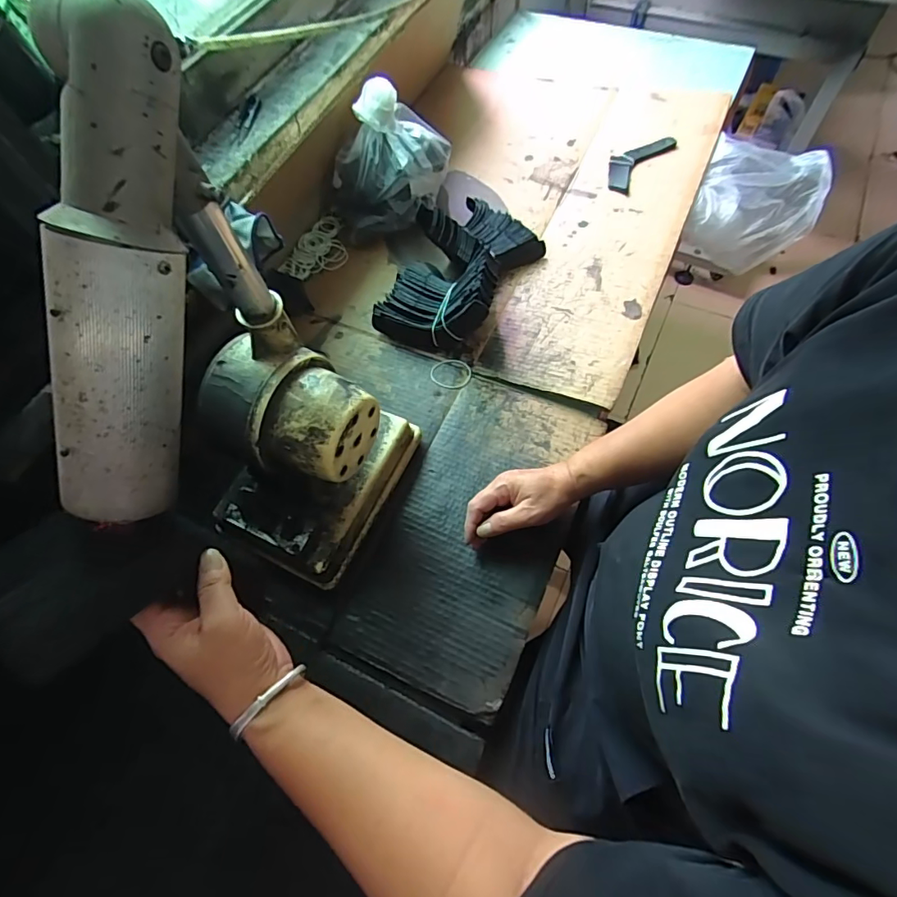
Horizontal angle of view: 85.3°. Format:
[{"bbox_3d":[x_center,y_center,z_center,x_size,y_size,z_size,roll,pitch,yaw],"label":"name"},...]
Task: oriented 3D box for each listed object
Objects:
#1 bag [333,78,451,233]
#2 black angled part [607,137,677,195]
[{"bbox_3d":[-0.091,-0.434,0.738,0.179,0.170,0.111,-24,64,-8],"label":"bag"},{"bbox_3d":[0.307,-0.473,0.806,0.065,0.024,0.147,38,72,20],"label":"black angled part"}]

